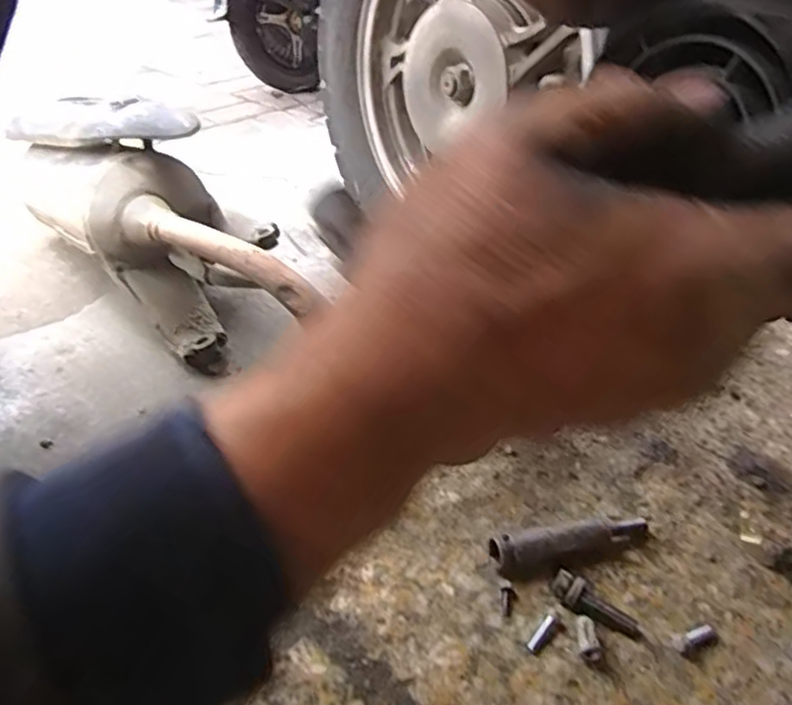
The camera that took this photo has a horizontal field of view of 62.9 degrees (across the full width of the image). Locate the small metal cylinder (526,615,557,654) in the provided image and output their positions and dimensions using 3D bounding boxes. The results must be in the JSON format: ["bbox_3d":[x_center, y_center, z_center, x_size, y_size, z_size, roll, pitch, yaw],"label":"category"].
[{"bbox_3d":[0.088,0.168,0.388,0.009,0.007,0.027,28,42,29],"label":"small metal cylinder"}]

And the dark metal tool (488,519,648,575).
[{"bbox_3d":[0.122,0.126,0.439,0.117,0.026,0.020,-8,37,-17],"label":"dark metal tool"}]

